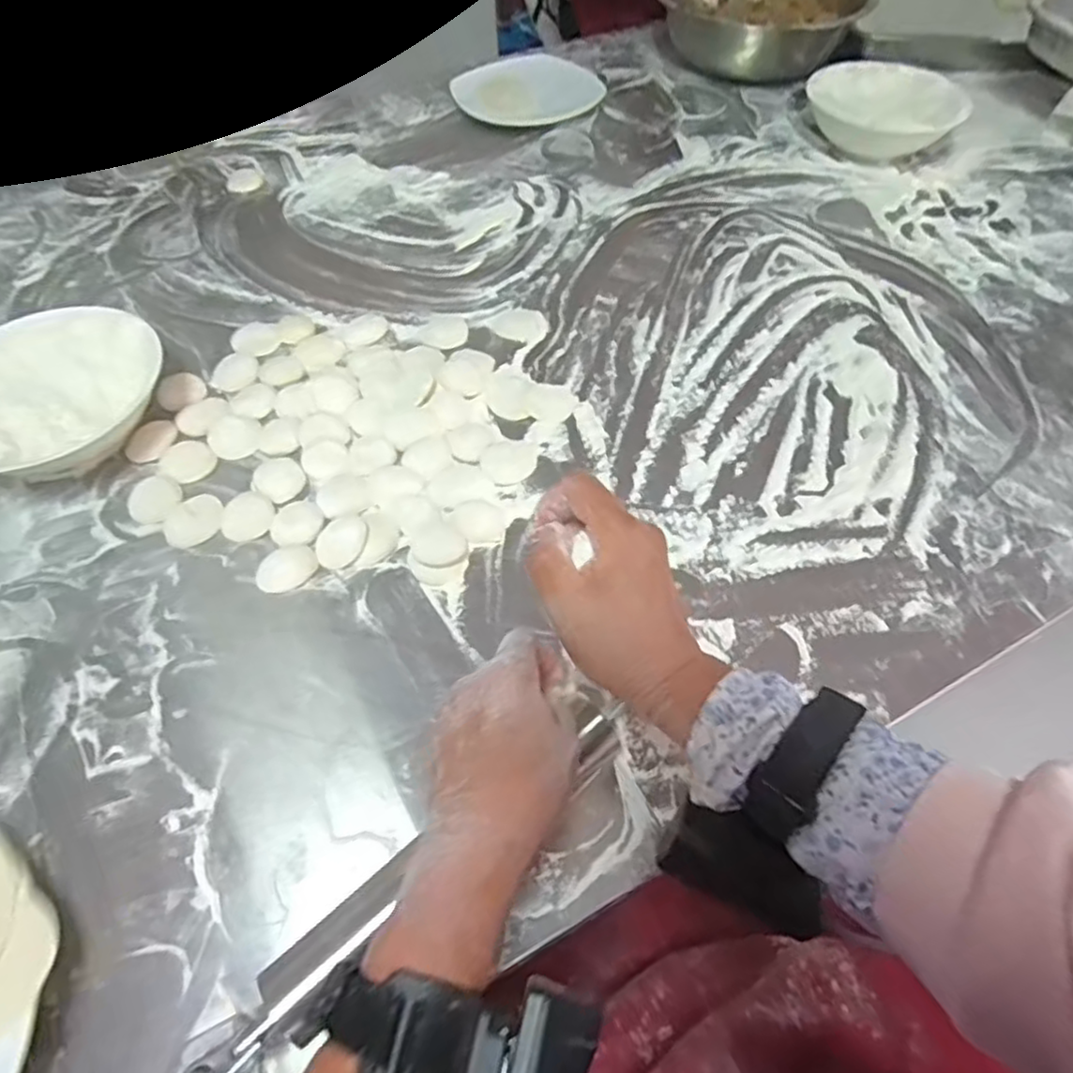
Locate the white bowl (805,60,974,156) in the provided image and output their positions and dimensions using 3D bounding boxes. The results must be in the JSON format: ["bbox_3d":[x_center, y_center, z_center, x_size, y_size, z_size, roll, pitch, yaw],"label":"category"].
[{"bbox_3d":[0.406,-0.498,0.819,0.166,0.063,0.166,15,56,11],"label":"white bowl"}]

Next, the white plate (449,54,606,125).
[{"bbox_3d":[-0.014,-0.613,0.931,0.197,0.024,0.197,-1,54,0],"label":"white plate"}]

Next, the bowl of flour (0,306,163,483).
[{"bbox_3d":[-0.386,-0.107,0.547,0.150,0.054,0.168,15,56,11],"label":"bowl of flour"}]

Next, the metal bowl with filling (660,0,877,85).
[{"bbox_3d":[0.315,-0.745,0.973,0.275,0.095,0.250,0,54,0],"label":"metal bowl with filling"}]

